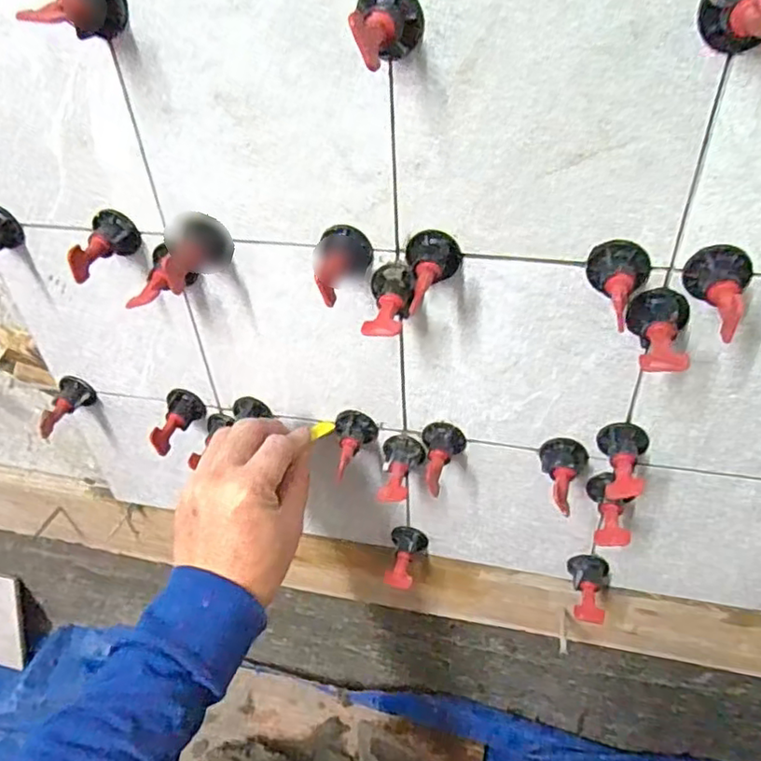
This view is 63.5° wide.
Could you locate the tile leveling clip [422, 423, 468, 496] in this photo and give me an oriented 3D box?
[{"bbox_3d":[0.045,0.054,0.435,0.031,0.028,0.043,2,41,7],"label":"tile leveling clip"}]

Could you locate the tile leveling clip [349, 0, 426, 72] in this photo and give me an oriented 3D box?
[{"bbox_3d":[0.001,-0.155,0.273,0.025,0.031,0.040,12,43,18],"label":"tile leveling clip"}]

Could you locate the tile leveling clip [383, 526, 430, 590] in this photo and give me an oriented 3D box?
[{"bbox_3d":[0.022,0.152,0.521,0.029,0.026,0.047,6,41,11],"label":"tile leveling clip"}]

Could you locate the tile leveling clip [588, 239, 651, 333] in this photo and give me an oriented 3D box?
[{"bbox_3d":[0.122,-0.051,0.320,0.031,0.028,0.041,12,43,18],"label":"tile leveling clip"}]

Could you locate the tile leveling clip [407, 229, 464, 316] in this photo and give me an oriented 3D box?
[{"bbox_3d":[0.029,-0.061,0.340,0.031,0.026,0.042,2,41,7],"label":"tile leveling clip"}]

